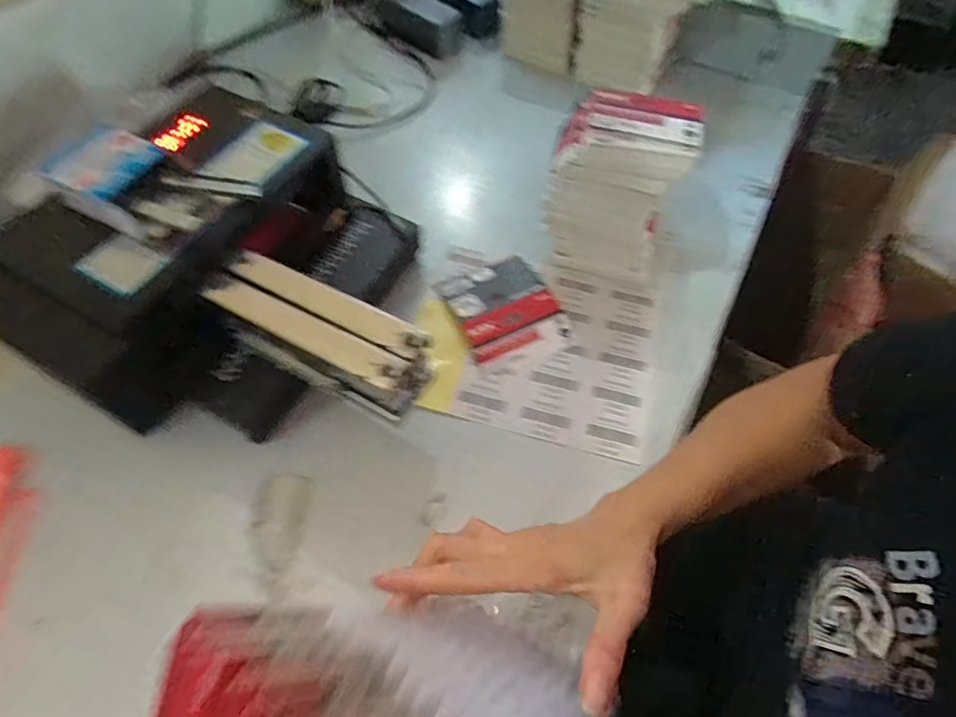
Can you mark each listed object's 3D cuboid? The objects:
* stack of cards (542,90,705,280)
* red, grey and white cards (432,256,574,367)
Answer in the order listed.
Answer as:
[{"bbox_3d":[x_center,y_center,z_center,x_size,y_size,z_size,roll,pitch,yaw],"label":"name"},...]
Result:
[{"bbox_3d":[0.137,-0.173,0.541,0.124,0.139,0.113,16,60,7],"label":"stack of cards"},{"bbox_3d":[0.027,-0.053,0.539,0.102,0.017,0.124,-23,63,-15],"label":"red, grey and white cards"}]

